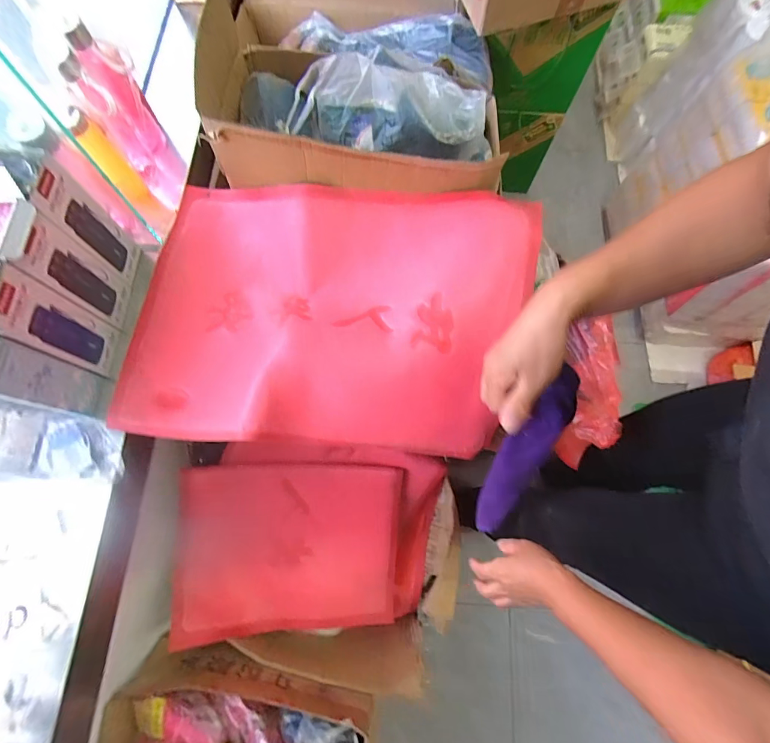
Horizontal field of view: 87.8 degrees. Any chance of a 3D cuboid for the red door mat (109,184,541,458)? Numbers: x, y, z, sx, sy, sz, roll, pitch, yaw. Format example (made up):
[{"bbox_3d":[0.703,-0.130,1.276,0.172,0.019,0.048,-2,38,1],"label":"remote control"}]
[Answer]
[{"bbox_3d":[-0.090,-0.092,0.643,0.621,0.107,0.449,8,73,2],"label":"red door mat"}]

